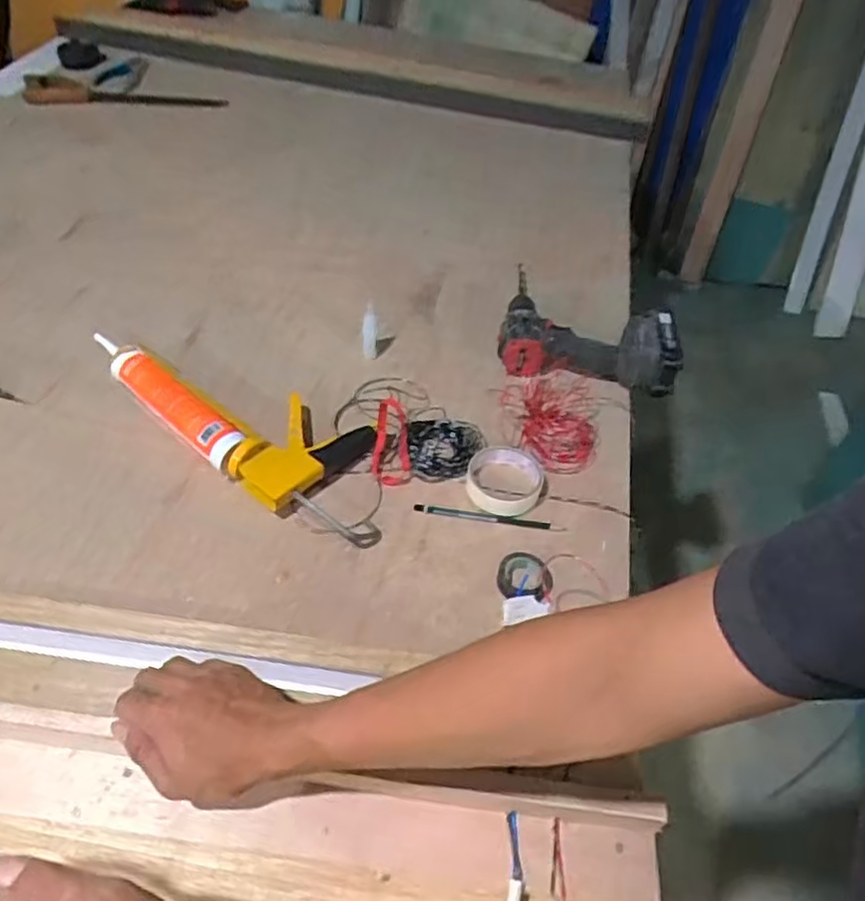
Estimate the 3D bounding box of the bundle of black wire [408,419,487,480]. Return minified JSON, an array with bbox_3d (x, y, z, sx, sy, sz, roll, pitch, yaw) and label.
[{"bbox_3d":[0.017,-0.007,0.807,0.092,0.030,0.079,3,46,-4],"label":"bundle of black wire"}]

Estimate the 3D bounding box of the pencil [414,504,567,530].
[{"bbox_3d":[0.061,0.073,0.754,0.162,0.004,0.014,9,46,3],"label":"pencil"}]

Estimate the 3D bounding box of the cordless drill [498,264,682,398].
[{"bbox_3d":[0.209,-0.162,0.934,0.230,0.071,0.147,7,47,0],"label":"cordless drill"}]

